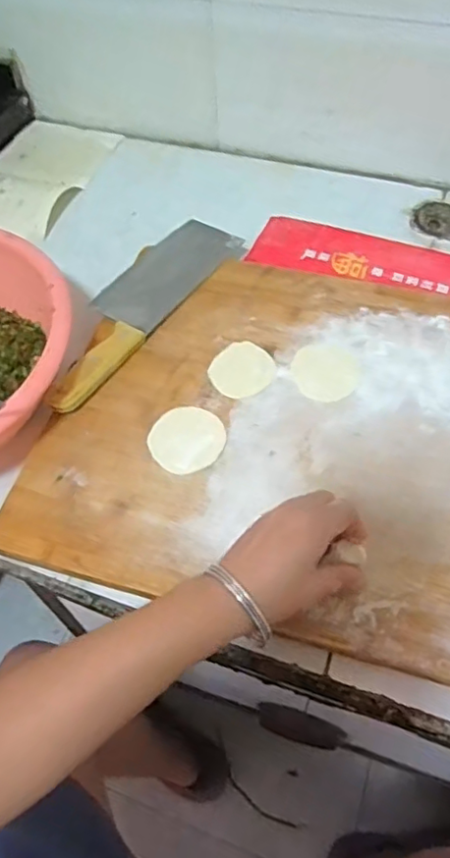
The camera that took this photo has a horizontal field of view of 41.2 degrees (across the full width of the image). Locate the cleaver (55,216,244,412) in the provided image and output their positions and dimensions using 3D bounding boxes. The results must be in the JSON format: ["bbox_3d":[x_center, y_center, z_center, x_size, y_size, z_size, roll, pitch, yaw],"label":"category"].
[{"bbox_3d":[-0.089,-0.131,0.609,0.083,0.021,0.284,30,63,22],"label":"cleaver"}]

